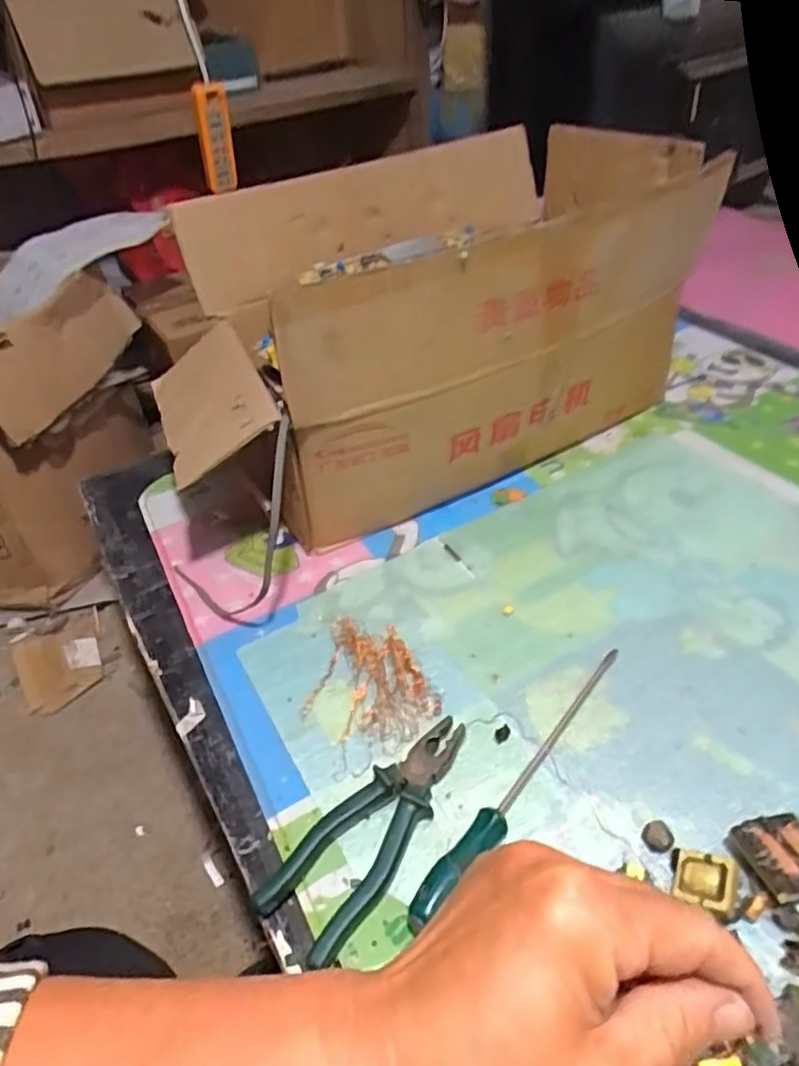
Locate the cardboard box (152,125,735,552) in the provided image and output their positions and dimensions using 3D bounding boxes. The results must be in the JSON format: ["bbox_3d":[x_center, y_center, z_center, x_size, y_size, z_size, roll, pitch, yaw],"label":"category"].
[{"bbox_3d":[0.007,-0.249,0.816,0.620,0.296,0.400,-22,42,-17],"label":"cardboard box"}]

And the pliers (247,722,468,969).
[{"bbox_3d":[-0.017,0.215,0.489,0.070,0.019,0.190,26,50,33],"label":"pliers"}]

